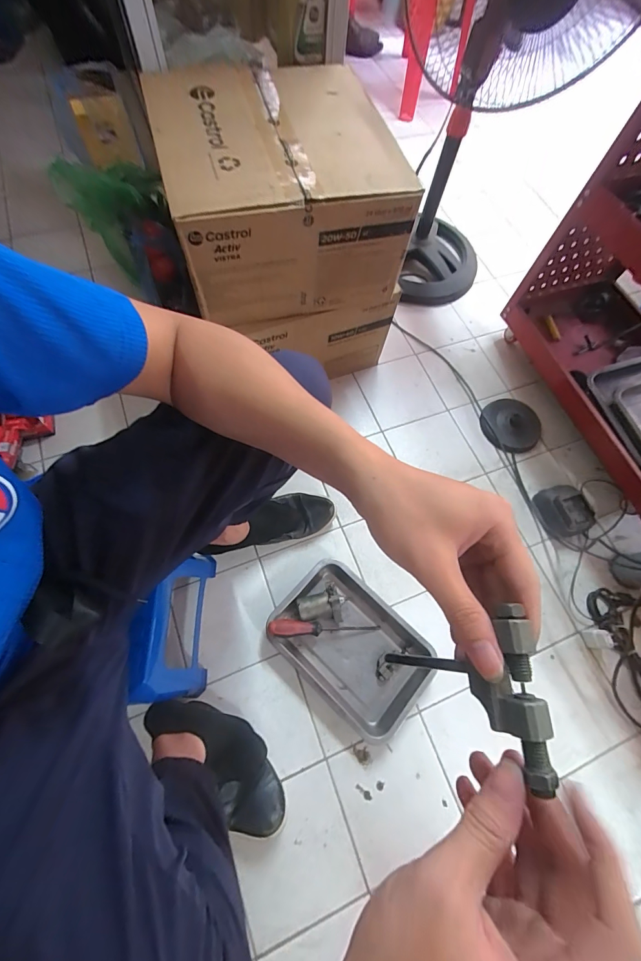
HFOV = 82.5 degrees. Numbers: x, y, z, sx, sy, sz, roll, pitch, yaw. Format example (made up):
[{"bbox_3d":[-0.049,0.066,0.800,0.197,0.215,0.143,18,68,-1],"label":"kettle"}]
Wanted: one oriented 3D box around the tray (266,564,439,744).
[{"bbox_3d":[0.061,0.331,0.739,0.311,0.044,0.216,41,73,14],"label":"tray"}]

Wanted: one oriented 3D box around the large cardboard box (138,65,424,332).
[{"bbox_3d":[-0.075,-0.558,0.719,0.400,0.241,0.373,-13,70,-9],"label":"large cardboard box"}]

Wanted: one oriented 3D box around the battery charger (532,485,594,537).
[{"bbox_3d":[0.587,0.073,0.883,0.097,0.068,0.123,-13,69,-6],"label":"battery charger"}]

